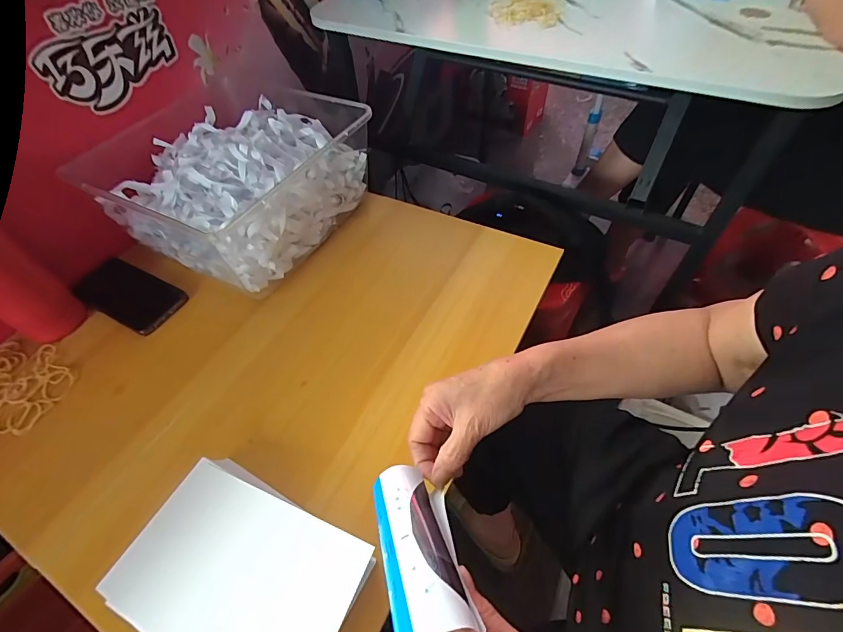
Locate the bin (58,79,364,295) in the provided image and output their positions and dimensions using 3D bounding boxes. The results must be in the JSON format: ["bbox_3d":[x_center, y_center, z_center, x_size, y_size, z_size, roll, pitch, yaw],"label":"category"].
[{"bbox_3d":[-0.248,-0.197,0.598,0.291,0.135,0.295,20,57,19],"label":"bin"}]

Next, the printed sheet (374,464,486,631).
[{"bbox_3d":[-0.002,0.153,0.264,0.049,0.024,0.127,-13,27,-5],"label":"printed sheet"}]

